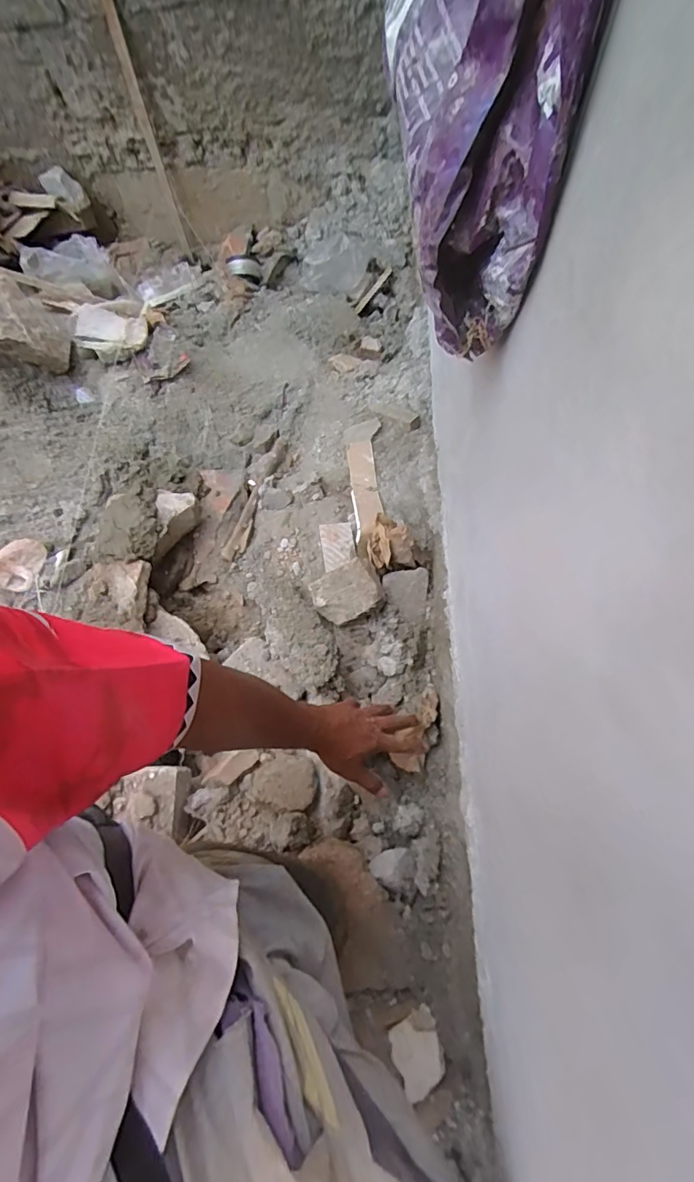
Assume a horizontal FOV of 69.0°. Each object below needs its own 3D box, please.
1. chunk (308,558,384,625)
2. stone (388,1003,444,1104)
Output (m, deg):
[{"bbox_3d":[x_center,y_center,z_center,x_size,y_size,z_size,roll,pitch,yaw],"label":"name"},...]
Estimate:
[{"bbox_3d":[-0.001,0.001,0.844,0.118,0.033,0.093,-35,97,24],"label":"chunk"},{"bbox_3d":[0.080,0.516,0.564,0.057,0.015,0.067,-22,32,-11],"label":"stone"}]

